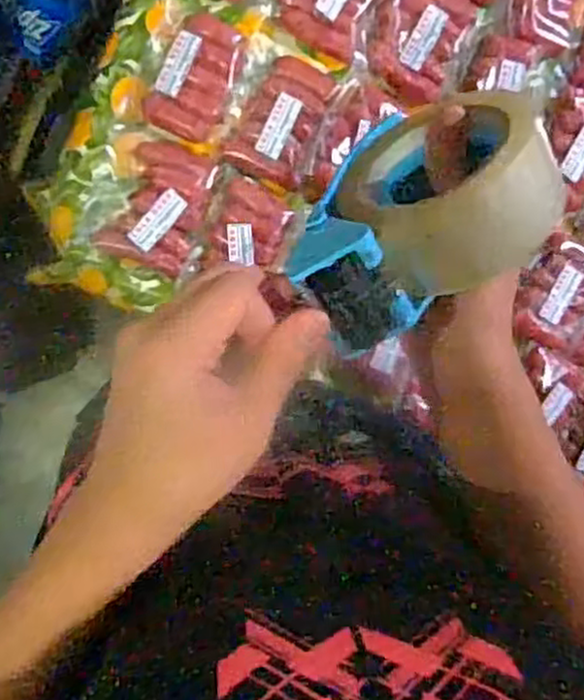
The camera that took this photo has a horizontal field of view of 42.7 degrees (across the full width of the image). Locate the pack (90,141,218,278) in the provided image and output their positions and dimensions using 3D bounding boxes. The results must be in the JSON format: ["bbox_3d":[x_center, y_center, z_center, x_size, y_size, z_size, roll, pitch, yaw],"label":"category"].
[{"bbox_3d":[-0.141,-0.155,0.798,0.103,0.018,0.135,21,91,-10],"label":"pack"}]

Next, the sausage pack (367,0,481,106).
[{"bbox_3d":[0.141,-0.350,0.834,0.104,0.022,0.130,25,90,-10],"label":"sausage pack"}]

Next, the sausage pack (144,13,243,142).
[{"bbox_3d":[-0.097,-0.293,0.792,0.078,0.020,0.127,24,90,-10],"label":"sausage pack"}]

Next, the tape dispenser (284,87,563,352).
[{"bbox_3d":[0.062,-0.073,0.393,0.140,0.102,0.080,-26,121,1],"label":"tape dispenser"}]

